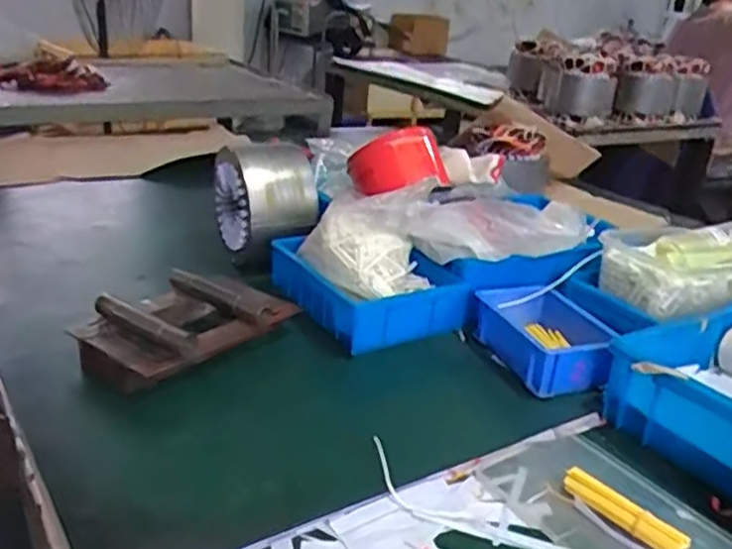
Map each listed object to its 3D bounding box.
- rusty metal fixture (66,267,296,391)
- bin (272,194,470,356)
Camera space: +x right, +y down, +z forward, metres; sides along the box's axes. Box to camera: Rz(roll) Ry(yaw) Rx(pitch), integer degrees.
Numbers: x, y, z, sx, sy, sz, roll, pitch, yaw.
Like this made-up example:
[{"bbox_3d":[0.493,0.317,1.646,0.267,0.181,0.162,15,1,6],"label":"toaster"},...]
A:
[{"bbox_3d":[-0.183,0.048,0.725,0.128,0.046,0.196,22,29,33],"label":"rusty metal fixture"},{"bbox_3d":[-0.003,-0.021,0.818,0.146,0.119,0.210,-12,30,-33],"label":"bin"}]

